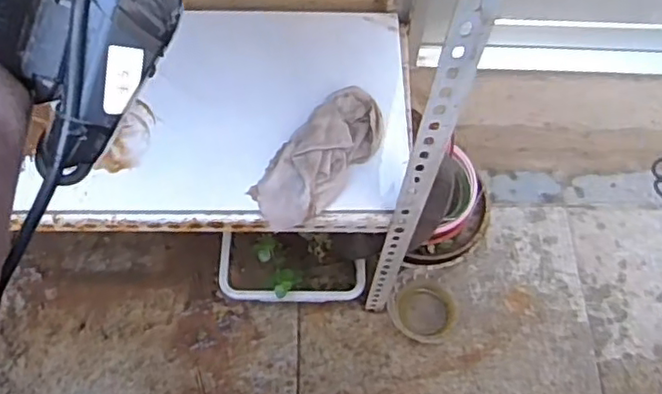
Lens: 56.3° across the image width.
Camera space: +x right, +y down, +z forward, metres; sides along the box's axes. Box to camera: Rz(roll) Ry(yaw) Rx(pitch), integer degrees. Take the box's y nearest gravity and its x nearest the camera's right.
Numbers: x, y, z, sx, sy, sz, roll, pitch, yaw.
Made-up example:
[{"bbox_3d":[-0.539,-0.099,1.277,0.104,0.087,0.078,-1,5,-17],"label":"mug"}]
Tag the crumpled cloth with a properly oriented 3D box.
[{"bbox_3d":[-0.013,-0.048,0.744,0.089,0.047,0.188,38,67,16],"label":"crumpled cloth"}]

